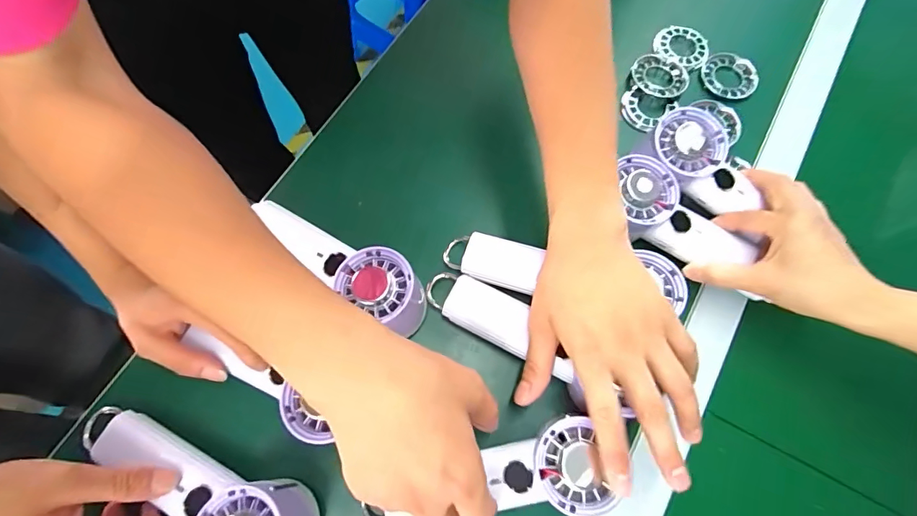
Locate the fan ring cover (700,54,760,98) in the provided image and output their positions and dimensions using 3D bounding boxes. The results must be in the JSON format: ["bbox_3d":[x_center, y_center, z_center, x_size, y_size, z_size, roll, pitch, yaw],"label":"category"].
[{"bbox_3d":[0.302,-0.202,0.486,0.060,0.010,0.056,20,72,5],"label":"fan ring cover"}]

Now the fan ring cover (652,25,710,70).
[{"bbox_3d":[0.253,-0.239,0.497,0.061,0.013,0.054,25,73,7],"label":"fan ring cover"}]

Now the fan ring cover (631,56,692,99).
[{"bbox_3d":[0.222,-0.200,0.480,0.059,0.013,0.050,34,74,9],"label":"fan ring cover"}]

